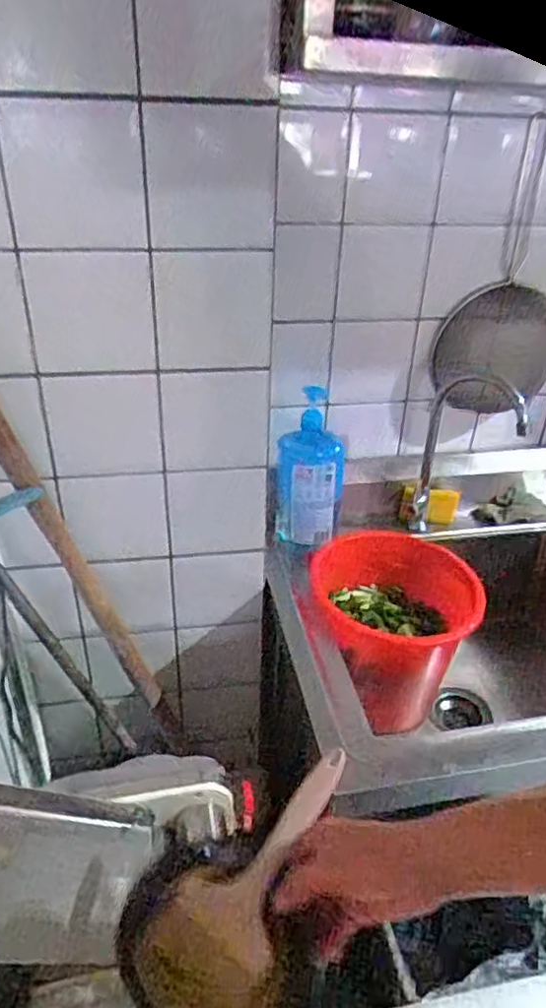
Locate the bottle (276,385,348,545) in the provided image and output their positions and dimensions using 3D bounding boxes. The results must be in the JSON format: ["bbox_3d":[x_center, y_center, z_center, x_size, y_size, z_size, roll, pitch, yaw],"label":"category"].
[{"bbox_3d":[0.062,-0.046,1.073,0.108,0.247,0.064,5,32,4],"label":"bottle"}]

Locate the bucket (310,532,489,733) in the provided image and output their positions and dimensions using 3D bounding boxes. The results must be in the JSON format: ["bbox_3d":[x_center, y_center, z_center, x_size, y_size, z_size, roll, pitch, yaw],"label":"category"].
[{"bbox_3d":[0.210,0.224,1.102,0.260,0.244,0.260,2,32,-1],"label":"bucket"}]

